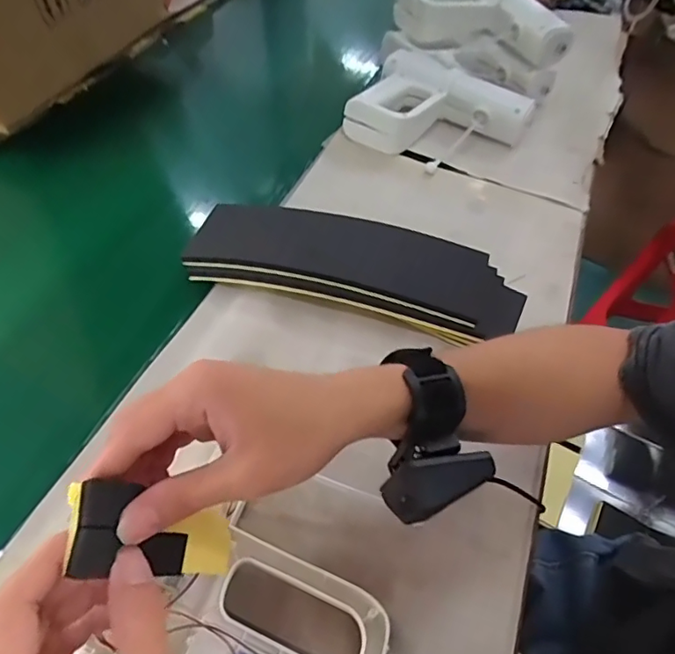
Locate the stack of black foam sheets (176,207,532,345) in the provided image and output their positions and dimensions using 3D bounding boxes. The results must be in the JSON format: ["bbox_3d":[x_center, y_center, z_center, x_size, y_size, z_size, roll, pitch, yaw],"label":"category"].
[{"bbox_3d":[0.020,-0.058,0.556,0.342,0.056,0.122,14,51,9],"label":"stack of black foam sheets"}]

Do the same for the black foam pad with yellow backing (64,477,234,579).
[{"bbox_3d":[-0.090,0.106,0.273,0.018,0.102,0.037,-31,52,11],"label":"black foam pad with yellow backing"}]

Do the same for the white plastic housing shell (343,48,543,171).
[{"bbox_3d":[0.134,-0.286,0.725,0.208,0.075,0.167,26,54,18],"label":"white plastic housing shell"}]

